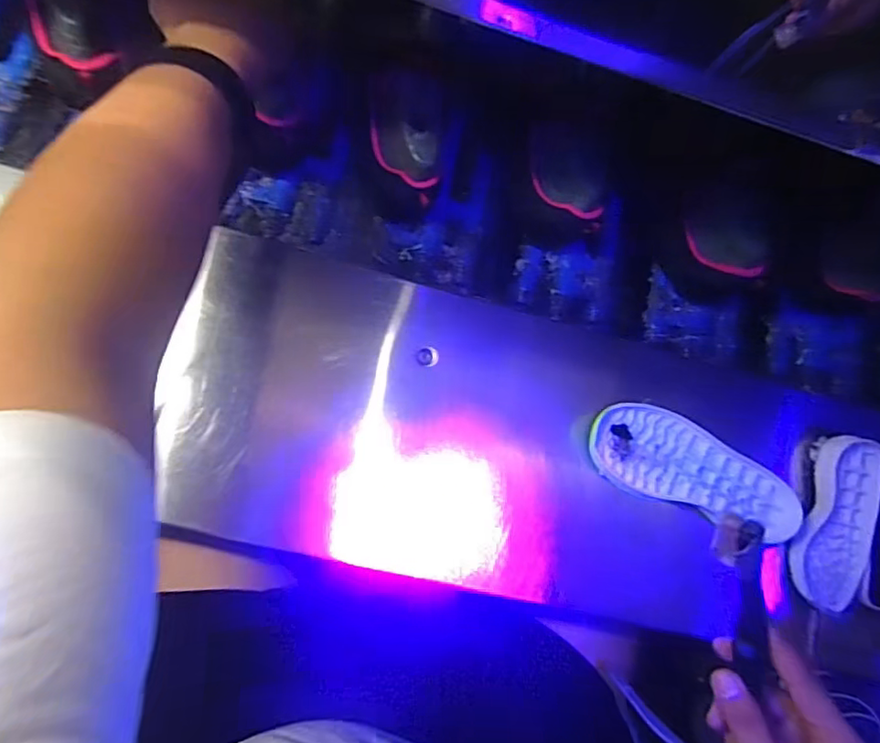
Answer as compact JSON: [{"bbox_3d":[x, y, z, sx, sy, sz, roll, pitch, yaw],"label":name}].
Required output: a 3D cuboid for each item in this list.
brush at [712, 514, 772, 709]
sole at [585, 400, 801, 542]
[{"bbox_3d":[0.189,0.138,0.357,0.022,0.019,0.103,-13,99,2],"label":"brush"},{"bbox_3d":[0.229,0.087,0.516,0.200,0.014,0.075,22,81,-6],"label":"sole"}]

